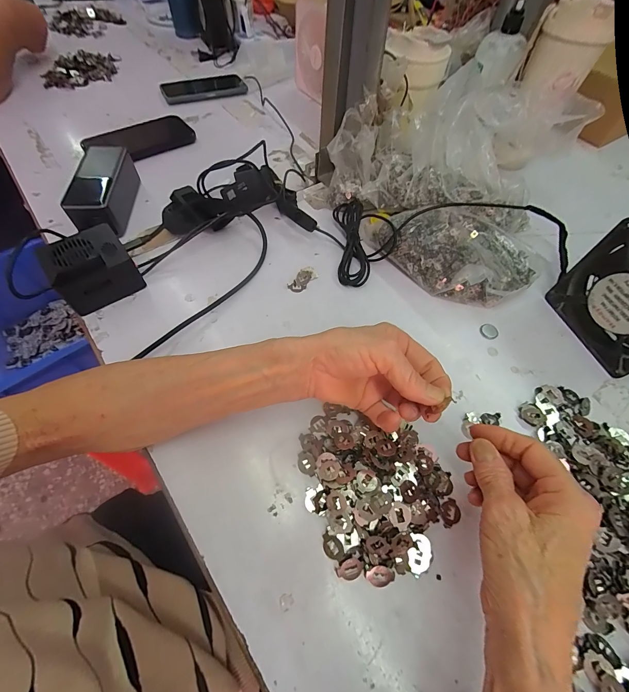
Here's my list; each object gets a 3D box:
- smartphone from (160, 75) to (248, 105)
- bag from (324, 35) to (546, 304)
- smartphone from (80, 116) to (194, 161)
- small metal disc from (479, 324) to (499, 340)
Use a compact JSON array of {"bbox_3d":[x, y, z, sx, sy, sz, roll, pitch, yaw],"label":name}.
[{"bbox_3d":[-0.222,-0.516,0.631,0.156,0.013,0.082,-26,64,-18],"label":"smartphone"},{"bbox_3d":[0.184,-0.206,0.384,0.234,0.149,0.275,-21,62,-16],"label":"bag"},{"bbox_3d":[-0.287,-0.342,0.519,0.160,0.013,0.085,-32,66,-21],"label":"smartphone"},{"bbox_3d":[0.197,-0.017,0.355,0.020,0.004,0.021,2,59,-3],"label":"small metal disc"}]

